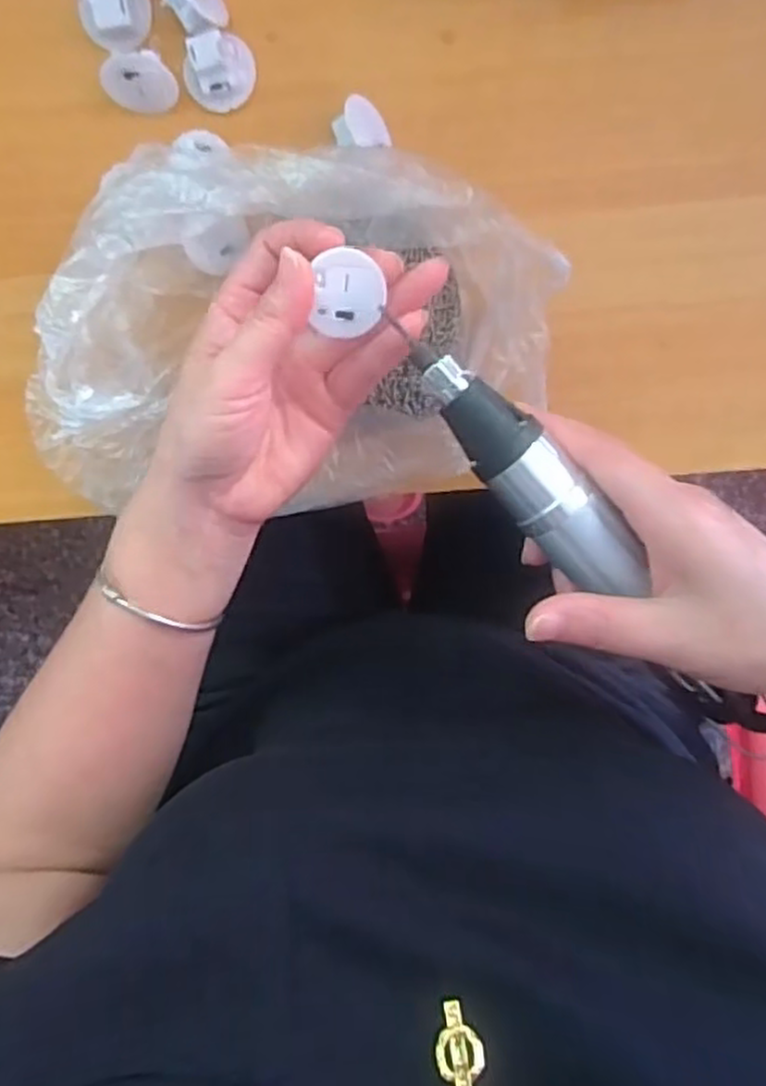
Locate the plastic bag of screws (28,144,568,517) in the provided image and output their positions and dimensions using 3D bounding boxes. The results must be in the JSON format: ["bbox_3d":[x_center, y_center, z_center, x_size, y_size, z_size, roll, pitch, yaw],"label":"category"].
[{"bbox_3d":[-0.043,-0.093,0.337,0.238,0.060,0.155,2,104,2],"label":"plastic bag of screws"}]

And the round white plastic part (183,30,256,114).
[{"bbox_3d":[-0.073,-0.210,0.329,0.031,0.019,0.028,-15,103,6],"label":"round white plastic part"}]

